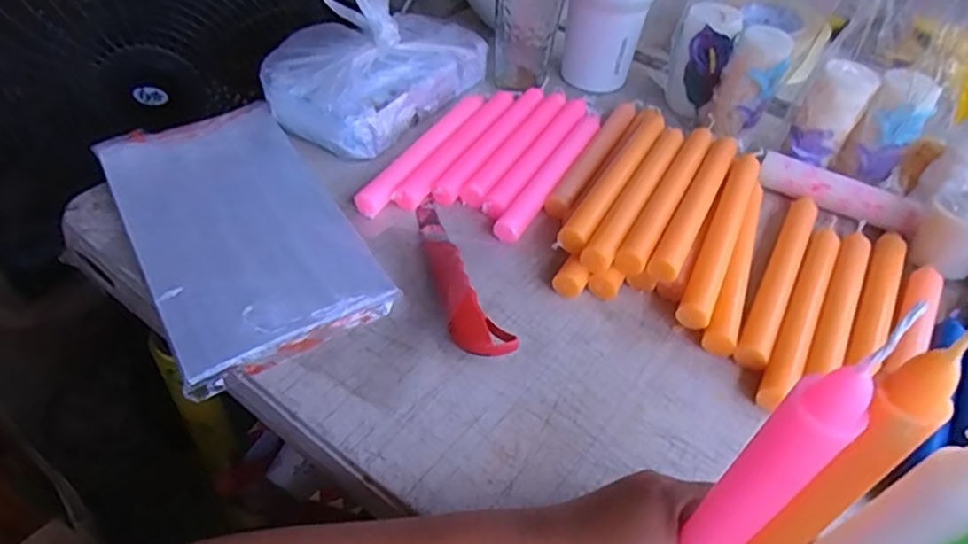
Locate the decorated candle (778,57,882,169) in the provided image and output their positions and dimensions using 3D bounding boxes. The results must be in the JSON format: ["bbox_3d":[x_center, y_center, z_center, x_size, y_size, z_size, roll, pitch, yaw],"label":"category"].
[{"bbox_3d":[0.314,-0.142,0.573,0.051,0.095,0.040,32,51,22],"label":"decorated candle"}]

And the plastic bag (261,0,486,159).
[{"bbox_3d":[-0.099,-0.226,0.607,0.121,0.130,0.223,28,50,19],"label":"plastic bag"}]

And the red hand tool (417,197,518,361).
[{"bbox_3d":[-0.023,-0.005,0.482,0.039,0.024,0.179,-10,48,-16],"label":"red hand tool"}]

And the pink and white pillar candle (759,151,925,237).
[{"bbox_3d":[0.316,-0.072,0.563,0.131,0.027,0.021,28,49,19],"label":"pink and white pillar candle"}]

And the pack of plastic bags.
[{"bbox_3d":[-0.196,-0.041,0.502,0.152,0.018,0.276,-22,53,-25],"label":"pack of plastic bags"}]

